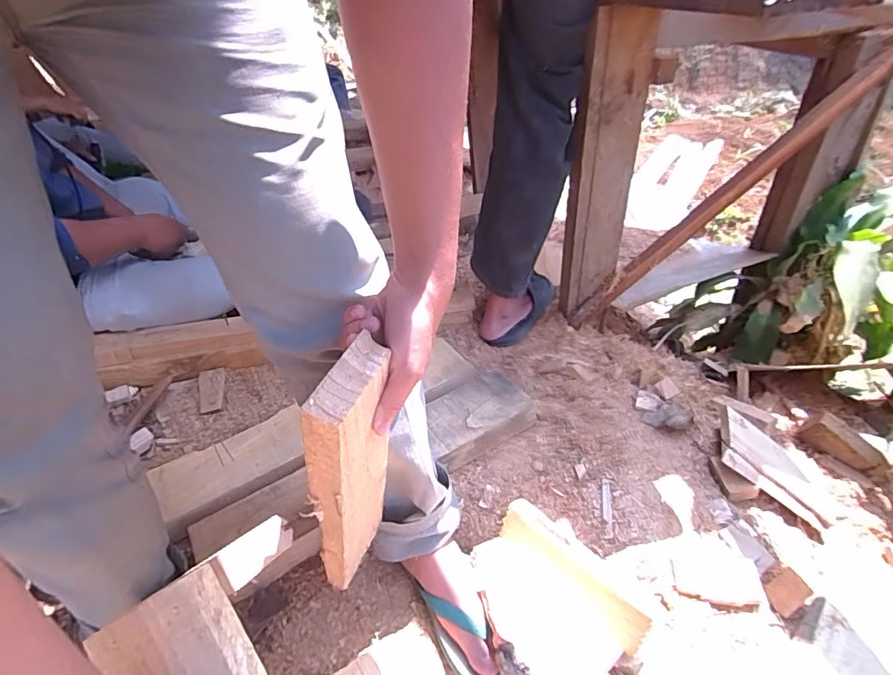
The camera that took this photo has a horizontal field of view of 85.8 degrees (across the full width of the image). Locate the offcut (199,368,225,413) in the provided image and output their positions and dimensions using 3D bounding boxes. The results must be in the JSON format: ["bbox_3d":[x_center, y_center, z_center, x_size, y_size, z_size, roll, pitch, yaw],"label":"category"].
[{"bbox_3d":[-0.492,0.109,1.004,0.049,0.014,0.111,-13,38,-12],"label":"offcut"}]

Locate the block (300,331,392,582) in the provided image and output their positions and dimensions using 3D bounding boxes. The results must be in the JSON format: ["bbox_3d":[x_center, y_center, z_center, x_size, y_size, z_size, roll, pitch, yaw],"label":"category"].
[{"bbox_3d":[-0.084,0.140,0.452,0.036,0.298,0.086,21,46,13],"label":"block"}]

